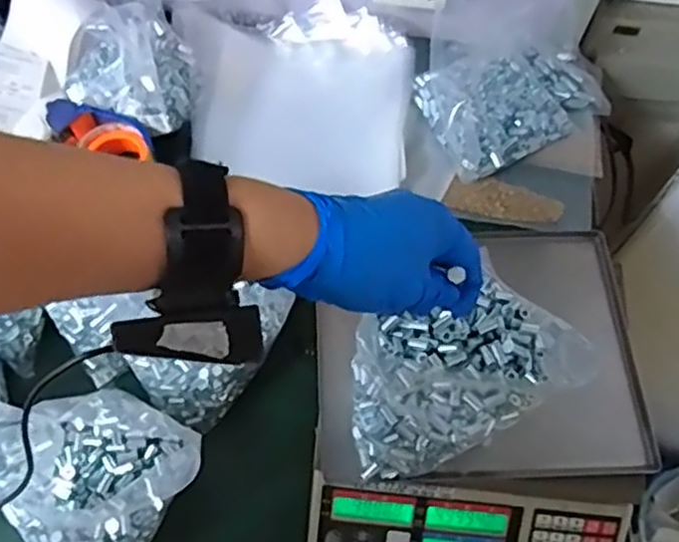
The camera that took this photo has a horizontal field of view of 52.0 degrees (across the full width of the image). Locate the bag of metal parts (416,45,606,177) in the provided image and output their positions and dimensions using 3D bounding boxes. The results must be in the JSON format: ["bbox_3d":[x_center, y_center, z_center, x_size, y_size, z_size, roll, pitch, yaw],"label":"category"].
[{"bbox_3d":[0.220,-0.221,0.865,0.239,0.049,0.165,-23,67,-14],"label":"bag of metal parts"}]

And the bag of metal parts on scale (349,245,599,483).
[{"bbox_3d":[0.087,0.081,0.558,0.174,0.082,0.117,-26,68,-15],"label":"bag of metal parts on scale"}]

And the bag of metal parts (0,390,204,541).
[{"bbox_3d":[-0.220,0.196,0.629,0.144,0.095,0.167,33,66,13],"label":"bag of metal parts"}]

